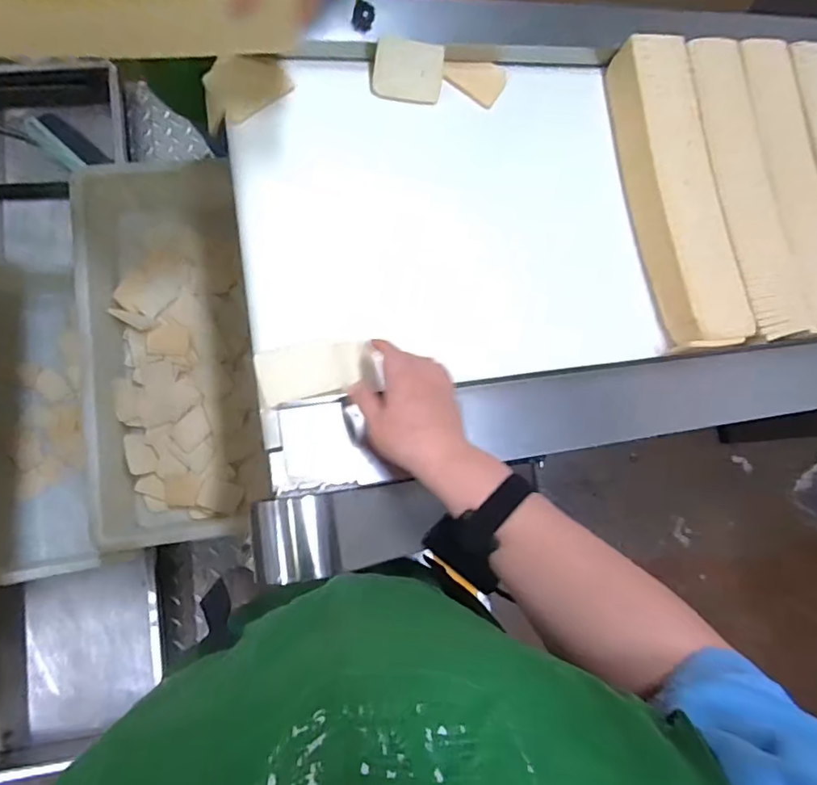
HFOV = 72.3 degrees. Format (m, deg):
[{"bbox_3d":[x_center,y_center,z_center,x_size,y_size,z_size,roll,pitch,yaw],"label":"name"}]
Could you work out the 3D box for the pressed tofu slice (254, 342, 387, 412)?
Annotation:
[{"bbox_3d":[-0.090,-0.022,0.545,0.114,0.010,0.053,-11,84,-9],"label":"pressed tofu slice"}]

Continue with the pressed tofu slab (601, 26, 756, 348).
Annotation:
[{"bbox_3d":[0.312,-0.231,0.641,0.096,0.046,0.363,-9,83,-7],"label":"pressed tofu slab"}]

